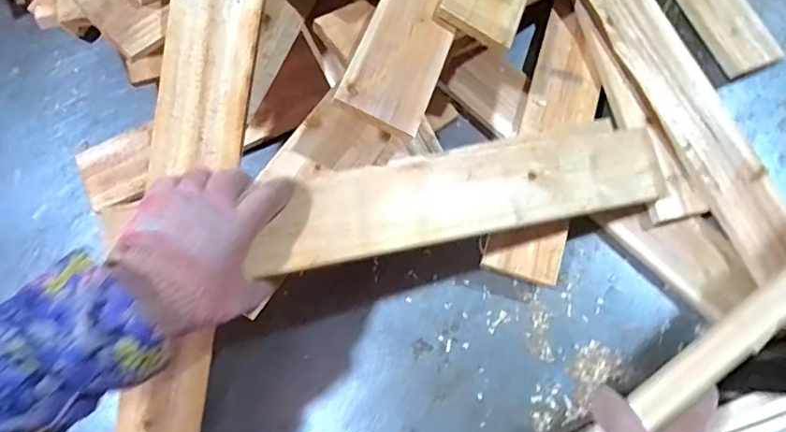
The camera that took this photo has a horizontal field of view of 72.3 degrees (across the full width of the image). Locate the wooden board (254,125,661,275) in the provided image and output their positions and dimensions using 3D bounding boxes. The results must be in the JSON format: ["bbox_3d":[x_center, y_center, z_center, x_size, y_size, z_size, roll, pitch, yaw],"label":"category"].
[{"bbox_3d":[0.083,-0.022,0.514,0.419,0.018,0.080,-11,72,-17],"label":"wooden board"}]

